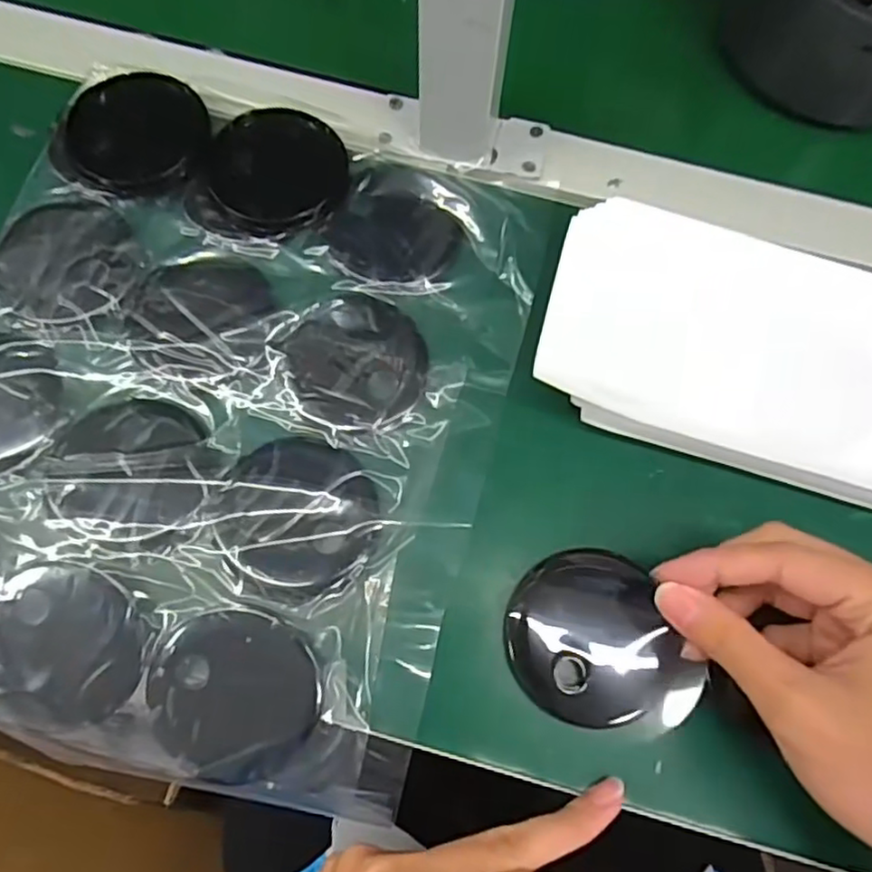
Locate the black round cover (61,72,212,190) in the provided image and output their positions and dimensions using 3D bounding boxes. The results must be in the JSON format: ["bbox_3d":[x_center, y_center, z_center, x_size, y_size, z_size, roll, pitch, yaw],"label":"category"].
[{"bbox_3d":[-0.166,-0.171,0.363,0.073,0.008,0.069,26,76,6],"label":"black round cover"}]

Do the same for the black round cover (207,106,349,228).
[{"bbox_3d":[-0.088,-0.149,0.362,0.070,0.006,0.074,0,75,0],"label":"black round cover"}]

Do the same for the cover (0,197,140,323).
[{"bbox_3d":[-0.195,-0.094,0.345,0.071,0.005,0.069,0,75,0],"label":"cover"}]

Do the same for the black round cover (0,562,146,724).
[{"bbox_3d":[-0.165,0.091,0.291,0.071,0.009,0.062,16,75,4],"label":"black round cover"}]

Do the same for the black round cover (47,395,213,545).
[{"bbox_3d":[-0.145,0.015,0.312,0.076,0.009,0.068,19,75,5],"label":"black round cover"}]

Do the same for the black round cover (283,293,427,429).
[{"bbox_3d":[-0.041,-0.038,0.334,0.071,0.006,0.069,8,75,2],"label":"black round cover"}]

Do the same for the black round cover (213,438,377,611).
[{"bbox_3d":[-0.065,0.036,0.304,0.072,0.018,0.077,0,75,0],"label":"black round cover"}]

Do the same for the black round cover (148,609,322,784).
[{"bbox_3d":[-0.089,0.114,0.287,0.072,0.011,0.069,0,75,0],"label":"black round cover"}]

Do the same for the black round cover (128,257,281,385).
[{"bbox_3d":[-0.120,-0.062,0.337,0.072,0.006,0.071,9,75,2],"label":"black round cover"}]

